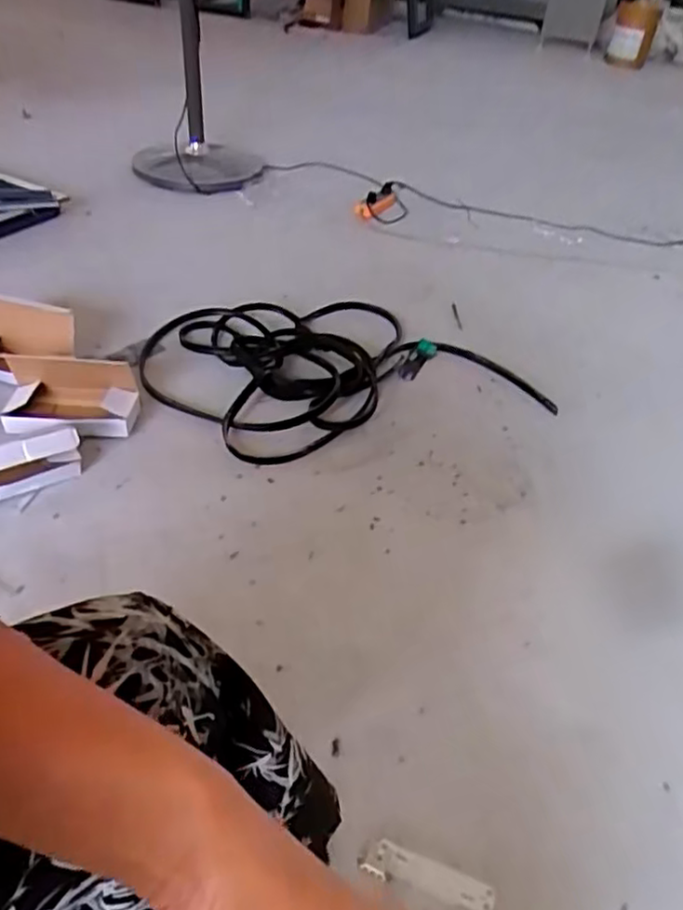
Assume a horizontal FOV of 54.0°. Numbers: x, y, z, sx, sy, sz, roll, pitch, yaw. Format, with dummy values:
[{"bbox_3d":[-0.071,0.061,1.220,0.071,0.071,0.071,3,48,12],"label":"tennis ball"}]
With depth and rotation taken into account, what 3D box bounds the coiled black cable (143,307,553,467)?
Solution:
[{"bbox_3d":[-0.002,-0.203,1.445,0.794,0.050,0.514,-9,43,-17],"label":"coiled black cable"}]

